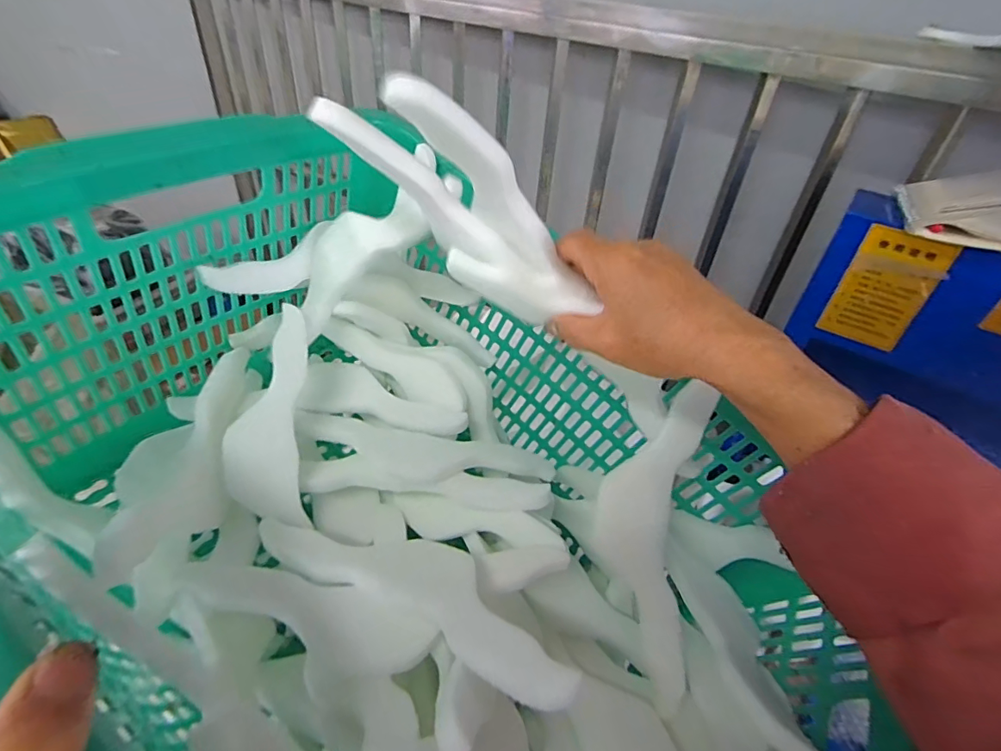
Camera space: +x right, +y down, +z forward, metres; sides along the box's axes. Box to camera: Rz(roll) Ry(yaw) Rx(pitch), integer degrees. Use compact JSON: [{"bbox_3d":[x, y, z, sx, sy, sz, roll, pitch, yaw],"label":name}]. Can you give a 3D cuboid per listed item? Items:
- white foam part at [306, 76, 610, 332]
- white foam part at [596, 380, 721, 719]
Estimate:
[{"bbox_3d":[-0.017,-0.101,0.309,0.071,0.186,0.047,-35,40,15],"label":"white foam part"},{"bbox_3d":[0.107,0.118,0.366,0.072,0.049,0.220,5,83,0],"label":"white foam part"}]

